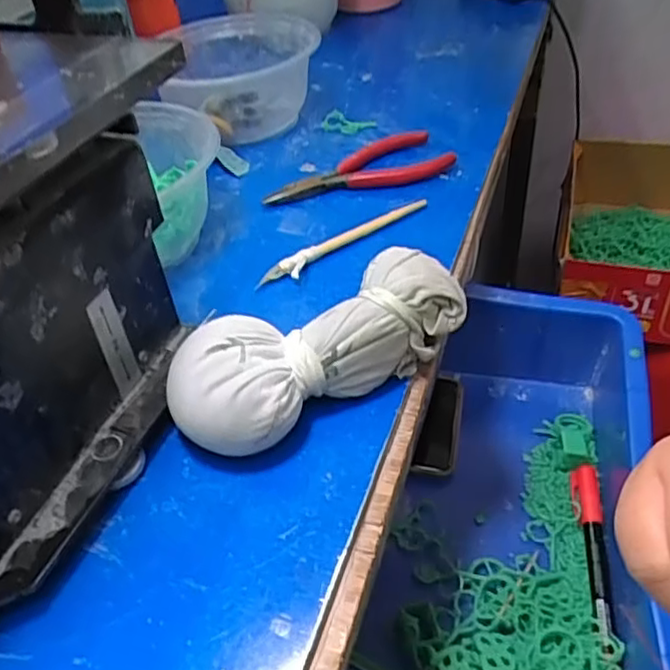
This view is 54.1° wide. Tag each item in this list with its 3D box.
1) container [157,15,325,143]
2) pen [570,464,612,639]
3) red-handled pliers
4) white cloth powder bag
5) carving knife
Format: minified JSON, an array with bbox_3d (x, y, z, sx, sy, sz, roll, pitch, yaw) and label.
[{"bbox_3d":[-0.077,-0.205,0.513,0.102,0.069,0.125,-24,45,-19],"label":"container"},{"bbox_3d":[0.151,0.131,0.375,0.016,0.010,0.131,2,43,9],"label":"pen"},{"bbox_3d":[0.014,-0.107,0.435,0.123,0.014,0.053,-20,44,-15],"label":"red-handled pliers"},{"bbox_3d":[-0.008,0.004,0.294,0.136,0.043,0.059,-28,46,-22],"label":"white cloth powder bag"},{"bbox_3d":[0.008,-0.056,0.380,0.119,0.010,0.015,-30,47,-24],"label":"carving knife"}]

